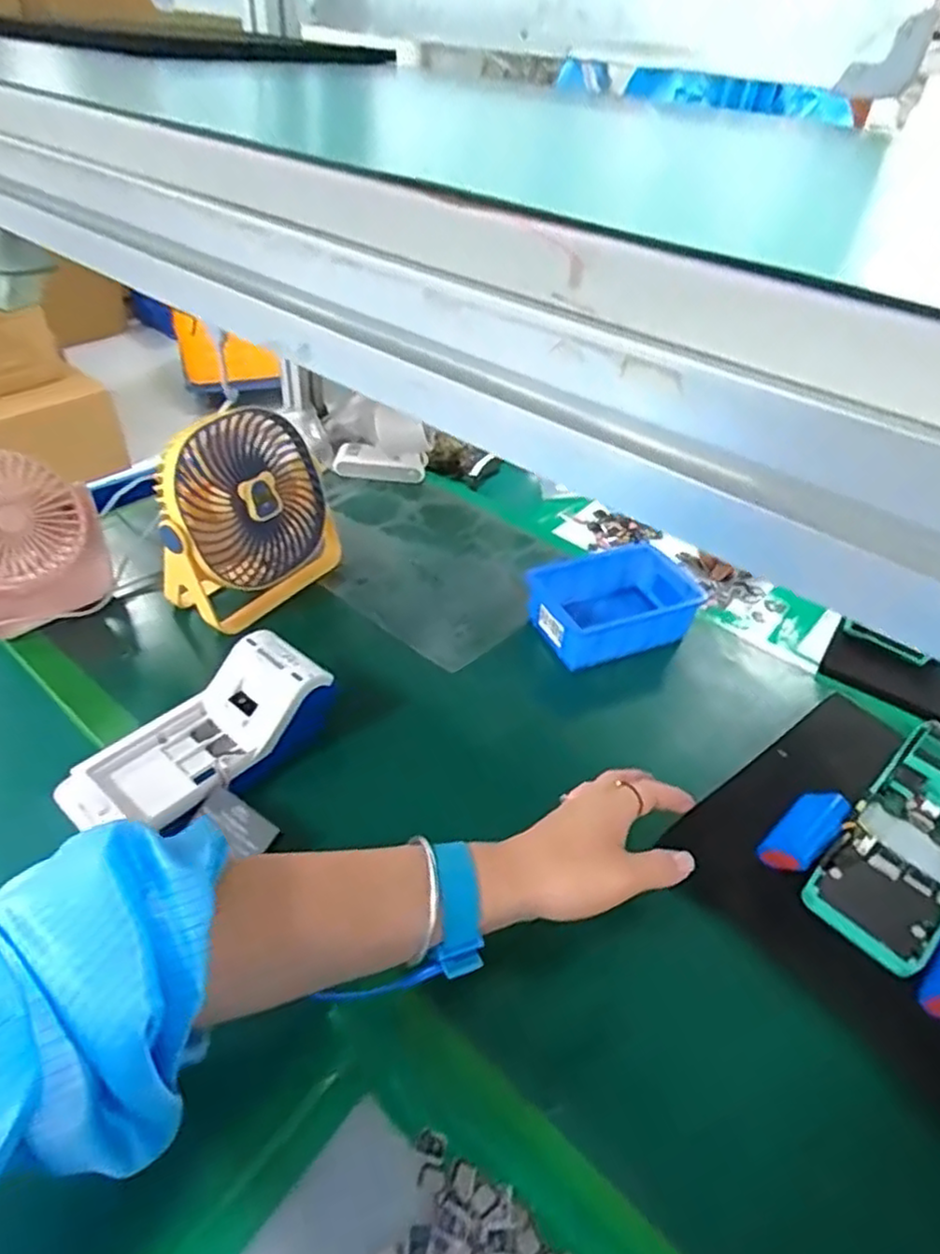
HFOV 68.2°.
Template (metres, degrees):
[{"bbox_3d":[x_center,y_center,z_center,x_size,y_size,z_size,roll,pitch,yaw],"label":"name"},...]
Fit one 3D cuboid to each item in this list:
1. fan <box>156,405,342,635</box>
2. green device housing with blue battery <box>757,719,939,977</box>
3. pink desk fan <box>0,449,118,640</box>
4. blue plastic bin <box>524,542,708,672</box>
[{"bbox_3d":[-0.198,-0.101,0.621,0.068,0.167,0.155,27,45,23],"label":"fan"},{"bbox_3d":[0.285,0.137,0.470,0.161,0.072,0.105,-28,51,-33],"label":"green device housing with blue battery"},{"bbox_3d":[-0.371,-0.060,0.574,0.129,0.145,0.057,-20,47,-27],"label":"pink desk fan"},{"bbox_3d":[0.134,-0.019,0.664,0.144,0.059,0.103,-15,45,-22],"label":"blue plastic bin"}]

